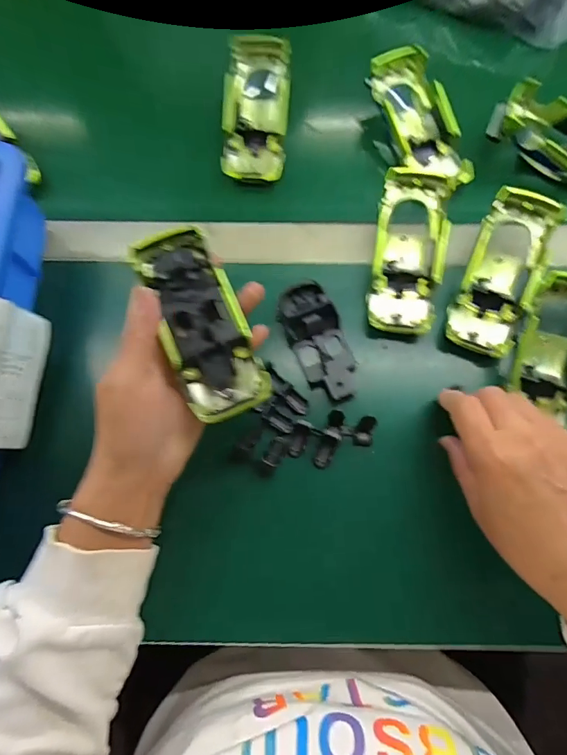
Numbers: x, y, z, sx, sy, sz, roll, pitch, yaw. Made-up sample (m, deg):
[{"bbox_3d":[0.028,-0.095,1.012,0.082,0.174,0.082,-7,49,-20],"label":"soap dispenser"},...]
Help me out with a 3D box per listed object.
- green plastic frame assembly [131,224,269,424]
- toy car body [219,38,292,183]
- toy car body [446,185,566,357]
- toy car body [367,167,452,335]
[{"bbox_3d":[-0.055,-0.037,0.292,0.053,0.026,0.131,-23,81,-7],"label":"green plastic frame assembly"},{"bbox_3d":[-0.025,-0.257,0.416,0.060,0.031,0.147,3,74,1],"label":"toy car body"},{"bbox_3d":[0.179,-0.086,0.360,0.058,0.036,0.132,21,93,5],"label":"toy car body"},{"bbox_3d":[0.104,-0.104,0.367,0.054,0.039,0.134,6,89,1],"label":"toy car body"}]

